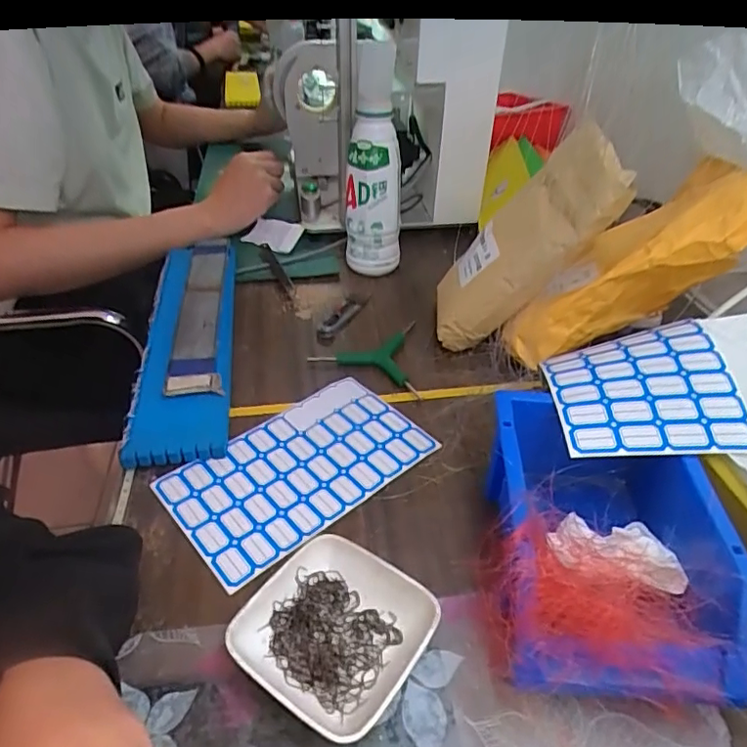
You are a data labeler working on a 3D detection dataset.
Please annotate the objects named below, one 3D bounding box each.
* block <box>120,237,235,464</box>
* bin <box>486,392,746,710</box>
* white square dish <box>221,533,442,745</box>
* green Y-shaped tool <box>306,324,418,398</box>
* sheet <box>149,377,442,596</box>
[{"bbox_3d":[-0.184,-0.046,0.551,0.087,0.024,0.328,-12,44,-4],"label":"block"},{"bbox_3d":[0.133,0.103,0.344,0.133,0.084,0.178,4,38,4],"label":"bin"},{"bbox_3d":[-0.022,0.151,0.325,0.093,0.026,0.099,27,45,29],"label":"white square dish"},{"bbox_3d":[-0.010,-0.021,0.552,0.105,0.018,0.109,0,38,-2],"label":"green Y-shaped tool"},{"bbox_3d":[-0.057,0.073,0.441,0.197,0.006,0.118,-29,47,-33],"label":"sheet"}]

